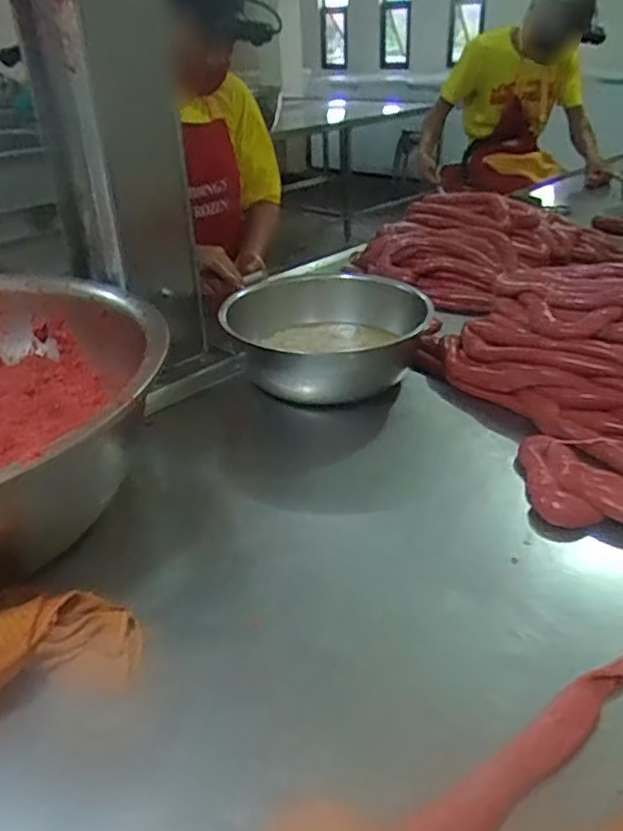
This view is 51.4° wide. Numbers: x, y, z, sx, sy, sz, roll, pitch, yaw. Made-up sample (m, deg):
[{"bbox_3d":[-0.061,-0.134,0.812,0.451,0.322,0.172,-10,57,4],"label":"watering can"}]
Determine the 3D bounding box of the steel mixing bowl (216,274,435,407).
[{"bbox_3d":[0.030,-0.127,1.094,0.329,0.128,0.323,-2,31,1],"label":"steel mixing bowl"}]

